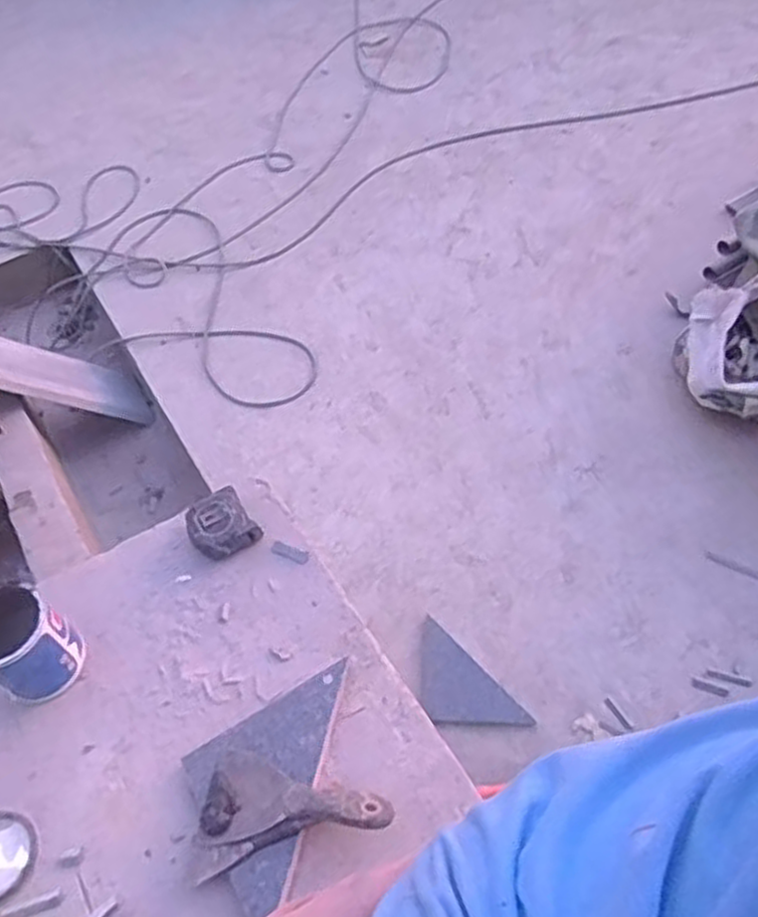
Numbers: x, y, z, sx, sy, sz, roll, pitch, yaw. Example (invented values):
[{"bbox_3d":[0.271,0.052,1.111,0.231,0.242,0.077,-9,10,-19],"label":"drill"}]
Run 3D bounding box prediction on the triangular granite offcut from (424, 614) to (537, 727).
[{"bbox_3d":[0.147,0.435,1.415,0.140,0.024,0.259,-35,59,-19],"label":"triangular granite offcut"}]

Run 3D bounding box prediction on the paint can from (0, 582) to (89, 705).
[{"bbox_3d":[-0.405,0.217,0.860,0.107,0.121,0.101,-2,54,3],"label":"paint can"}]

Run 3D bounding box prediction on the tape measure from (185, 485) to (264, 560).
[{"bbox_3d":[-0.208,0.091,0.990,0.082,0.039,0.091,-33,58,-18],"label":"tape measure"}]

